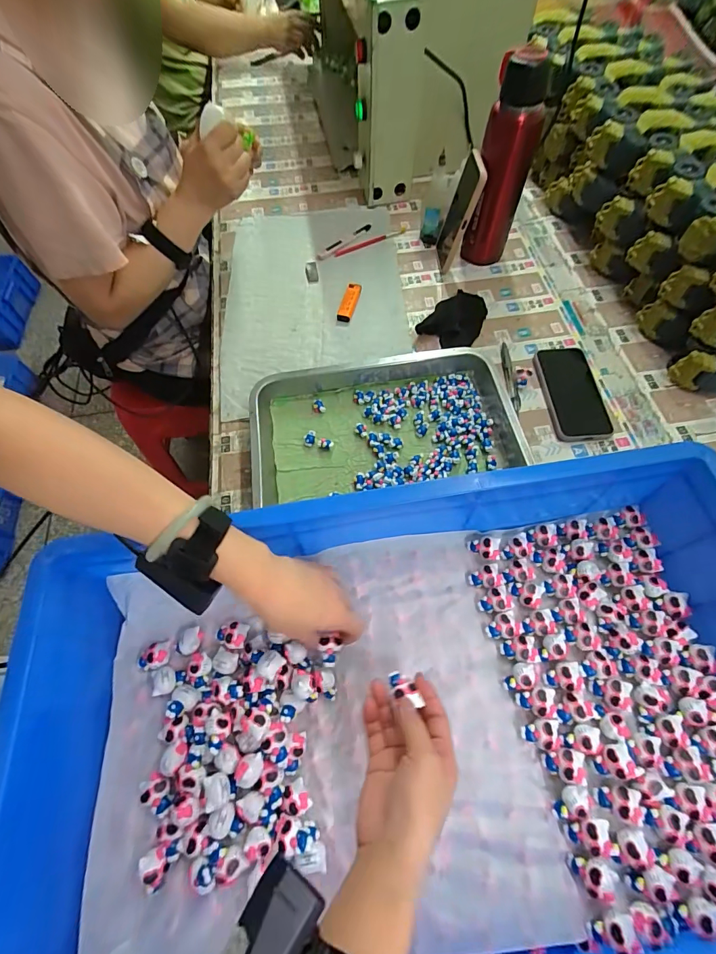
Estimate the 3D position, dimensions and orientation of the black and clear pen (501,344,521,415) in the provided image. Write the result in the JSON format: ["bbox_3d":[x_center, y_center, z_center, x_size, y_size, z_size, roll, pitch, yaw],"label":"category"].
[{"bbox_3d":[0.230,-0.153,0.613,0.017,0.005,0.128,-1,65,1],"label":"black and clear pen"}]

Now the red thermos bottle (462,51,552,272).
[{"bbox_3d":[0.222,-0.463,0.627,0.070,0.264,0.073,18,67,10],"label":"red thermos bottle"}]

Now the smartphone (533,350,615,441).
[{"bbox_3d":[0.317,-0.124,0.603,0.081,0.013,0.168,-4,65,0],"label":"smartphone"}]

